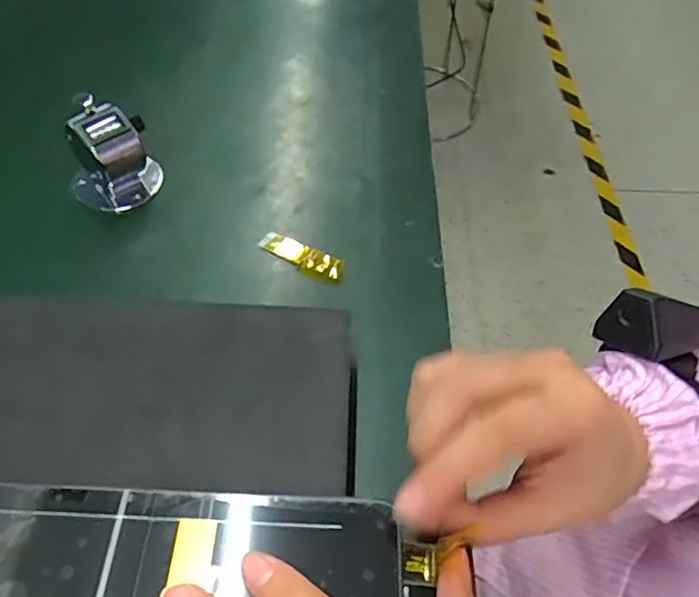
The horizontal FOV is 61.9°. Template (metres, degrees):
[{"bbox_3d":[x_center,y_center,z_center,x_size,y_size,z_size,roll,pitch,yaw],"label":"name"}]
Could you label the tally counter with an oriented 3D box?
[{"bbox_3d":[-0.147,-0.088,0.357,0.052,0.065,0.044,-21,56,-17],"label":"tally counter"}]

